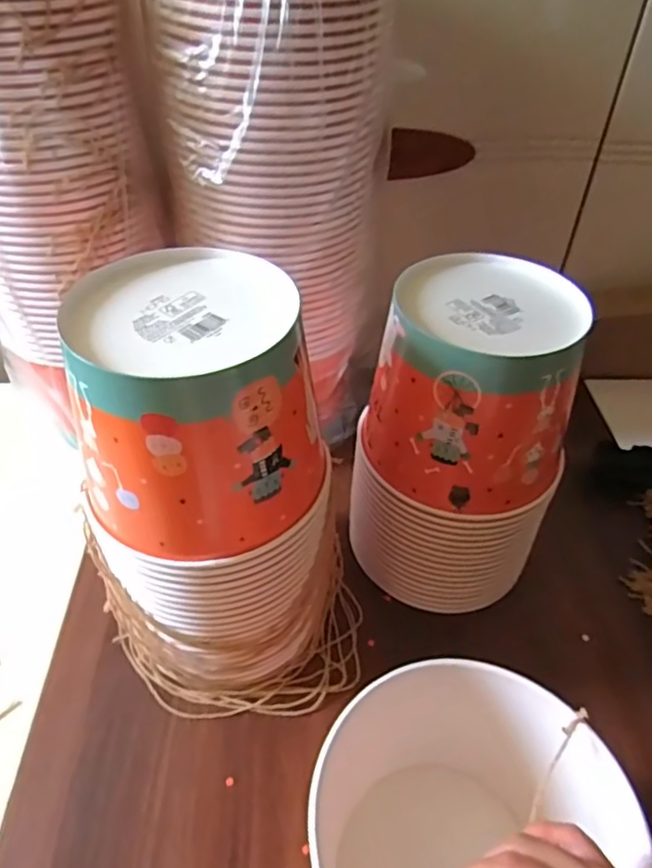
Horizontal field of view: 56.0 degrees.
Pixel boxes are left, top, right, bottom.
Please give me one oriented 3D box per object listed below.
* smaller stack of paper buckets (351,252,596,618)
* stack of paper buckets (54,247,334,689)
[{"bbox_3d":[0.107,0.012,0.492,0.148,0.263,0.133,17,45,16],"label":"smaller stack of paper buckets"},{"bbox_3d":[-0.073,0.045,0.431,0.148,0.296,0.145,-11,45,-13],"label":"stack of paper buckets"}]

